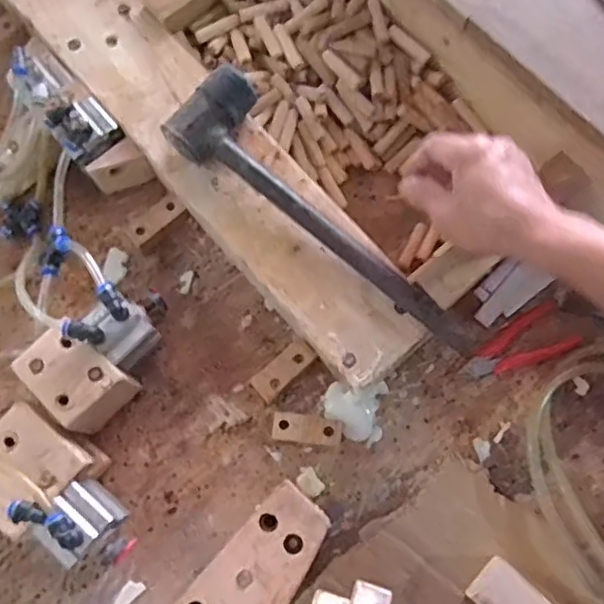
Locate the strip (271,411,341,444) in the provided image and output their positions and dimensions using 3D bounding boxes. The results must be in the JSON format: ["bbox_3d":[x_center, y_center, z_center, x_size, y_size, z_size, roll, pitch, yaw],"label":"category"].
[{"bbox_3d":[0.005,0.115,0.584,0.061,0.021,0.023,7,76,4],"label":"strip"}]

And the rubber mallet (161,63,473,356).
[{"bbox_3d":[0.014,-0.068,0.559,0.086,0.045,0.324,-42,78,-9],"label":"rubber mallet"}]

